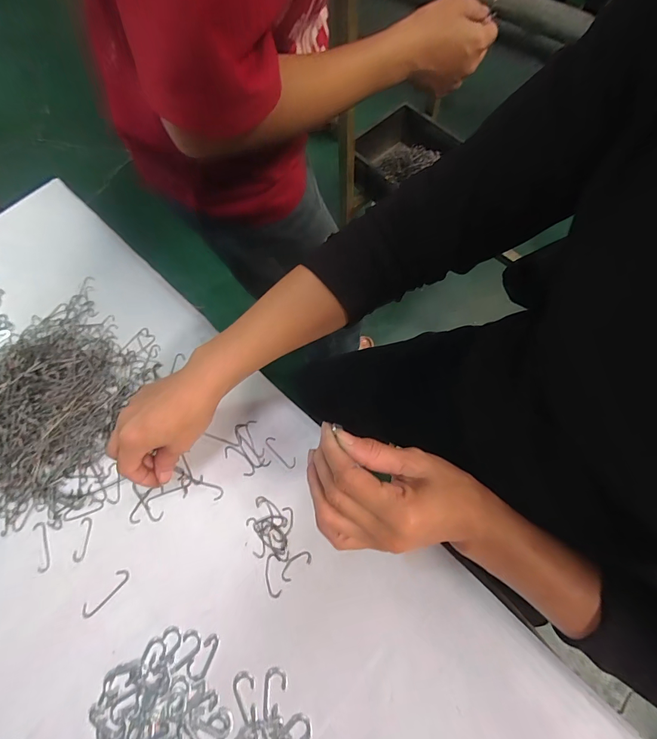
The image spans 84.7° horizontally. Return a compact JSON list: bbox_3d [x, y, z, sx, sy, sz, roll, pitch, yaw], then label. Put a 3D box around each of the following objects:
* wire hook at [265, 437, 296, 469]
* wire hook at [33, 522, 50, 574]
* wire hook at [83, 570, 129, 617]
[{"bbox_3d":[-0.050,0.086,0.376,0.041,0.004,0.012,41,75,16],"label":"wire hook"},{"bbox_3d":[-0.284,0.175,0.356,0.013,0.004,0.046,-22,69,-6],"label":"wire hook"},{"bbox_3d":[-0.211,0.210,0.339,0.013,0.004,0.048,41,75,16],"label":"wire hook"}]

